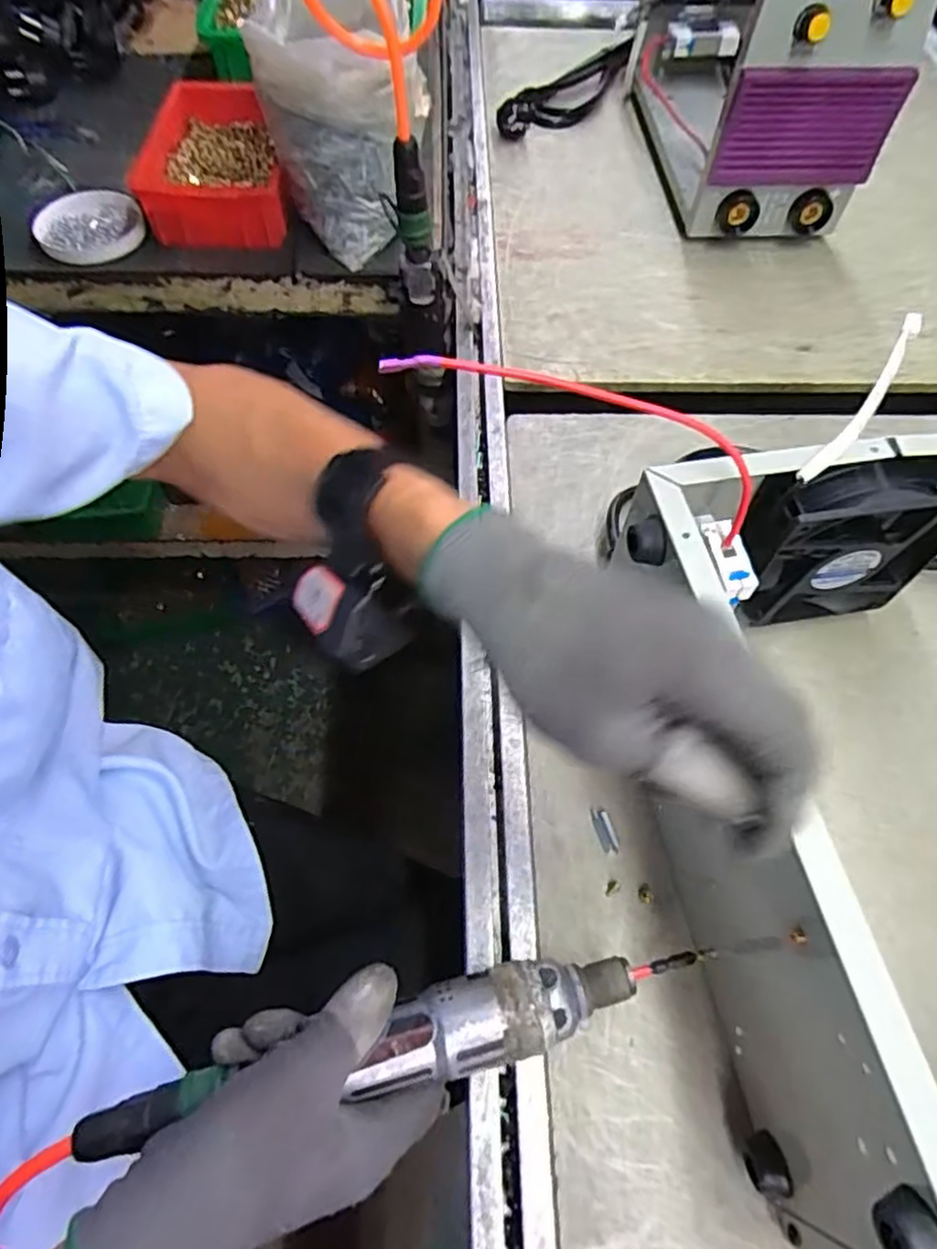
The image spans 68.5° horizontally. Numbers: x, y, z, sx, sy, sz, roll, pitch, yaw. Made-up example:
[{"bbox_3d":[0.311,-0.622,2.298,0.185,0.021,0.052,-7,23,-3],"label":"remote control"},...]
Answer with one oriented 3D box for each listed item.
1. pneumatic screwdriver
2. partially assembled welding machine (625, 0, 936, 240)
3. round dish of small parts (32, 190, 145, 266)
[{"bbox_3d":[-0.025,0.196,0.326,0.304,0.036,0.041,-11,62,-9],"label":"pneumatic screwdriver"},{"bbox_3d":[0.286,-0.605,0.693,0.156,0.240,0.397,-2,61,-2],"label":"partially assembled welding machine"},{"bbox_3d":[-0.369,-0.390,0.673,0.095,0.015,0.105,-19,63,-11],"label":"round dish of small parts"}]

